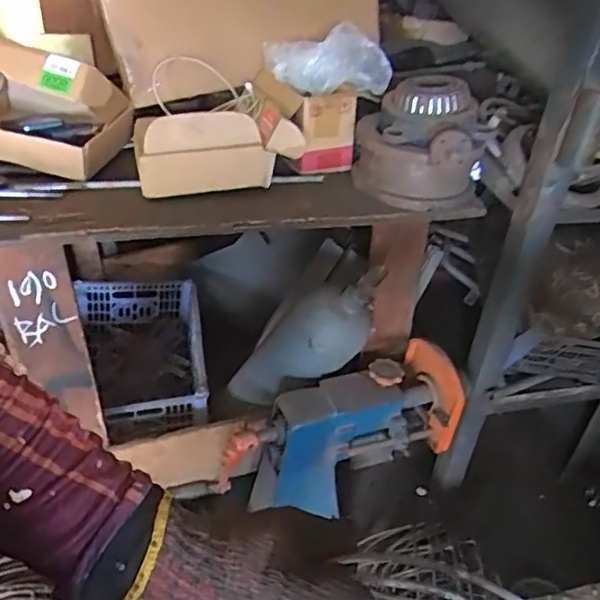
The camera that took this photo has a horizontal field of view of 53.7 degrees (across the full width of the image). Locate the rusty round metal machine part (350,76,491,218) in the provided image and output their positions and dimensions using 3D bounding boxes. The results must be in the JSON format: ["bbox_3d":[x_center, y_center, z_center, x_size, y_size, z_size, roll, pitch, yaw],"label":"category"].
[{"bbox_3d":[0.211,-0.260,1.030,0.237,0.191,0.195,9,36,8],"label":"rusty round metal machine part"}]

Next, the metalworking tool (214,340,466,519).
[{"bbox_3d":[0.088,0.256,1.152,0.456,0.212,0.185,-15,40,-24],"label":"metalworking tool"}]

